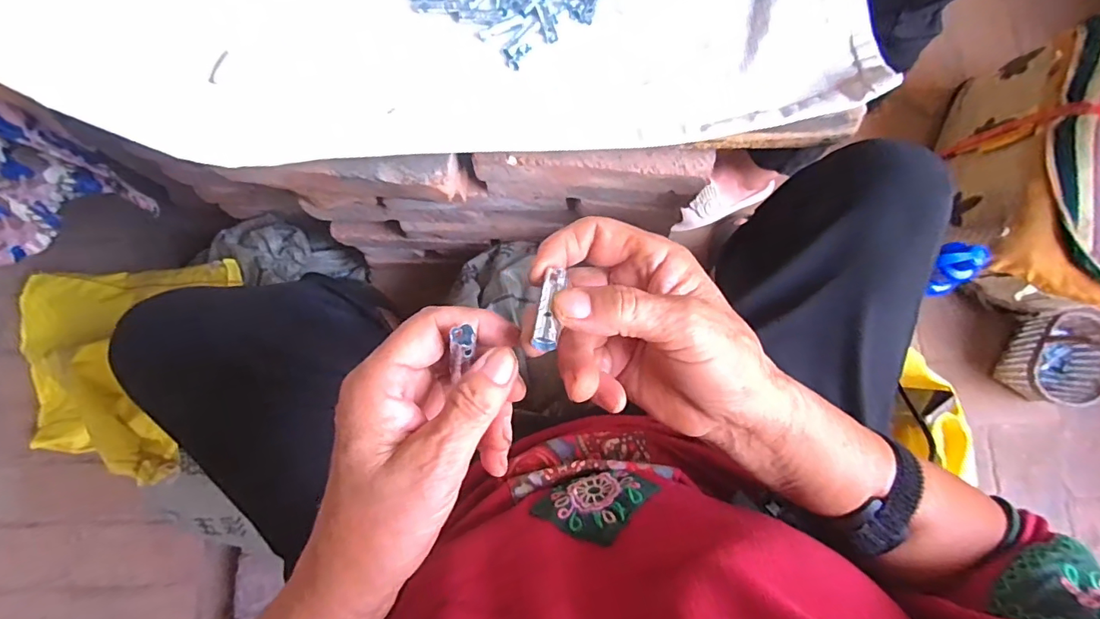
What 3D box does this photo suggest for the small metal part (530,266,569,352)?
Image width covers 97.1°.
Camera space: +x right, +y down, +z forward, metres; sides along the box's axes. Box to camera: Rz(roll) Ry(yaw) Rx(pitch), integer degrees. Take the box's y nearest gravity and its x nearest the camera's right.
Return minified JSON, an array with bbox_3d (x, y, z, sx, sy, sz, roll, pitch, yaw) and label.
[{"bbox_3d":[0.000,-0.001,0.210,0.010,0.009,0.037,7,61,1],"label":"small metal part"}]

